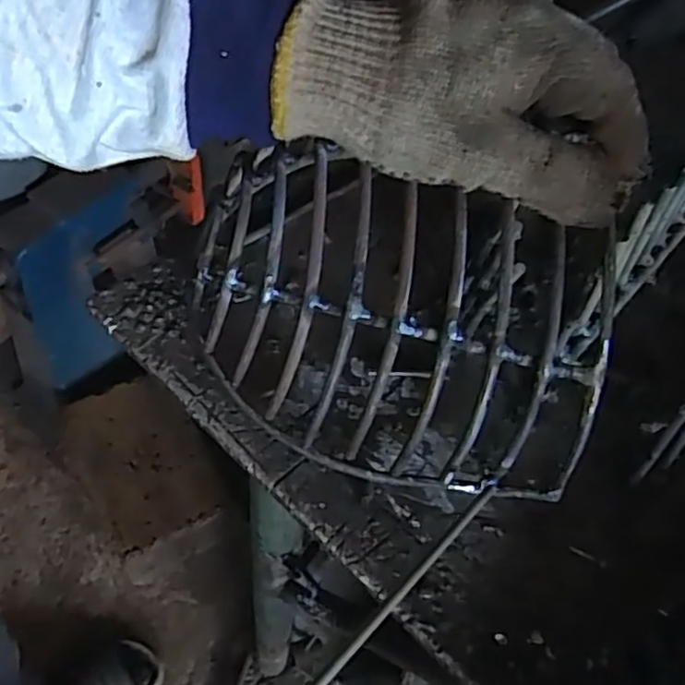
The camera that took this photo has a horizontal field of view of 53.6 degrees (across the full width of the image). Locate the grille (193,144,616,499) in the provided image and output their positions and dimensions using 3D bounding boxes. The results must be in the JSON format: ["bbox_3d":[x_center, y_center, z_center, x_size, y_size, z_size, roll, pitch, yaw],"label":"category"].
[{"bbox_3d":[0.015,-0.009,0.303,0.191,0.127,0.068,15,26,7],"label":"grille"}]

